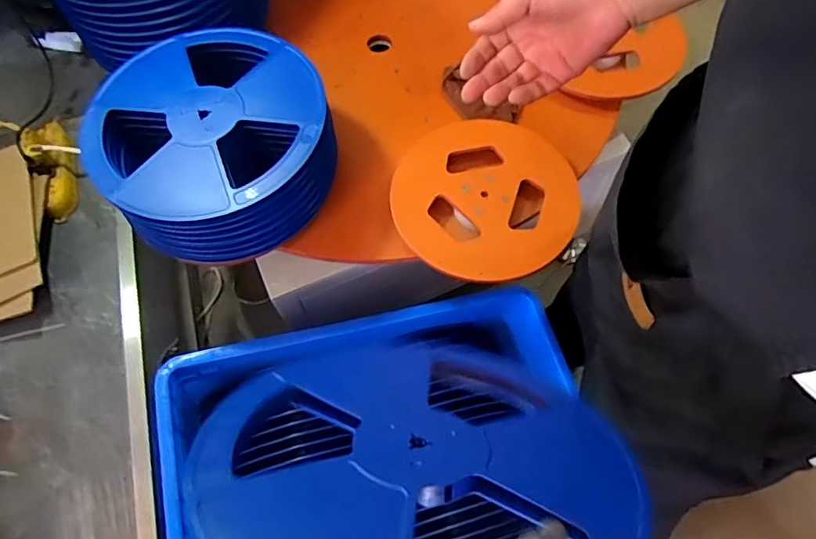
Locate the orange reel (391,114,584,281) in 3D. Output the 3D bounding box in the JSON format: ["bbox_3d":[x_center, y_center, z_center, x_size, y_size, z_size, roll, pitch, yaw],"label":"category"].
[{"bbox_3d":[0.117,-0.112,0.804,0.258,0.019,0.272,39,72,17],"label":"orange reel"}]

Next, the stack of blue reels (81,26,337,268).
[{"bbox_3d":[-0.270,-0.180,0.771,0.311,0.121,0.327,-21,66,-8],"label":"stack of blue reels"}]

